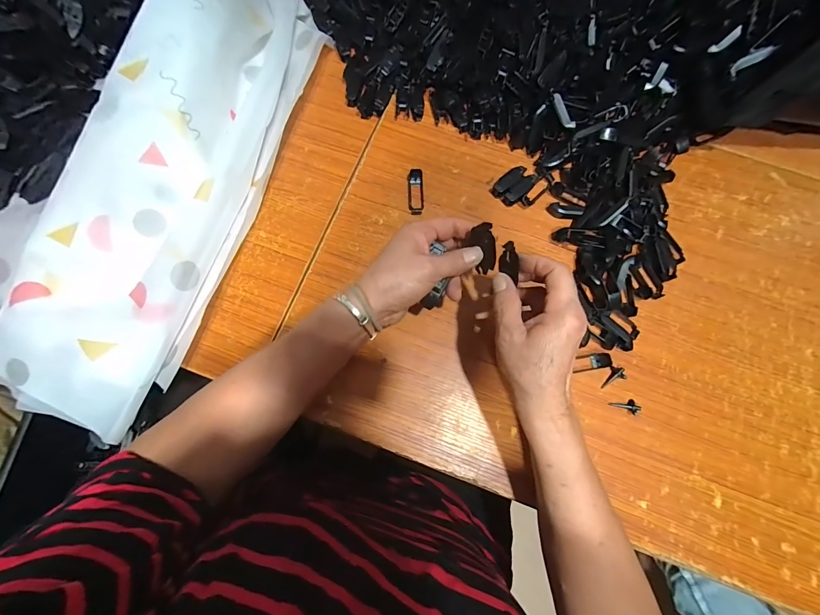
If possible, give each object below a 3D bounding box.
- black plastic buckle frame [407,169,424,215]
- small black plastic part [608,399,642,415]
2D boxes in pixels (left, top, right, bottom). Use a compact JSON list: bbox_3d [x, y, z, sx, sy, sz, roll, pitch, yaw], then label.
[{"bbox_3d":[0.007,-0.144,0.433,0.019,0.010,0.056,-2,76,-1],"label":"black plastic buckle frame"},{"bbox_3d":[0.233,0.107,0.379,0.031,0.004,0.015,9,75,17],"label":"small black plastic part"}]

